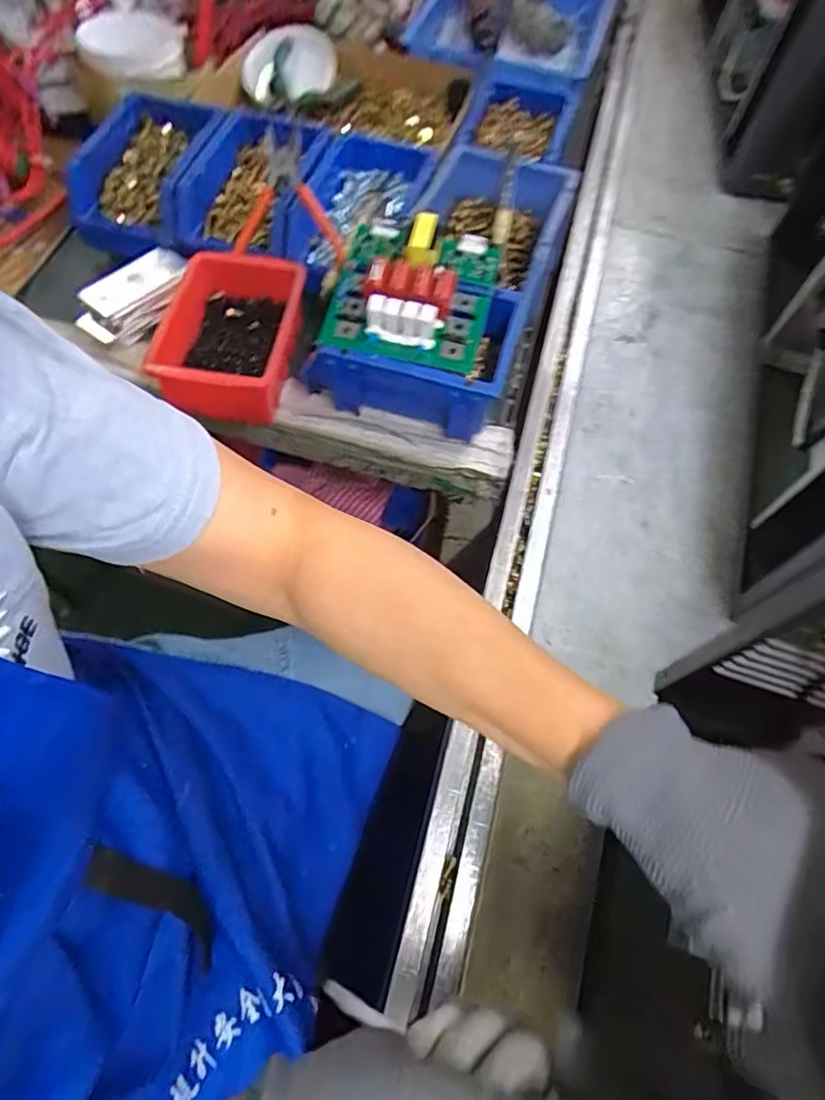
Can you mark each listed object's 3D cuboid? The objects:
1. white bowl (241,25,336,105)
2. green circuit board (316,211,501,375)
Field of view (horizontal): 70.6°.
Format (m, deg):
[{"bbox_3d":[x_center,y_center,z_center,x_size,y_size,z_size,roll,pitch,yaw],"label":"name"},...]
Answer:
[{"bbox_3d":[-0.140,-0.550,0.656,0.104,0.034,0.116,-4,63,-4],"label":"white bowl"},{"bbox_3d":[-0.001,-0.200,0.440,0.118,0.040,0.122,13,63,4],"label":"green circuit board"}]

